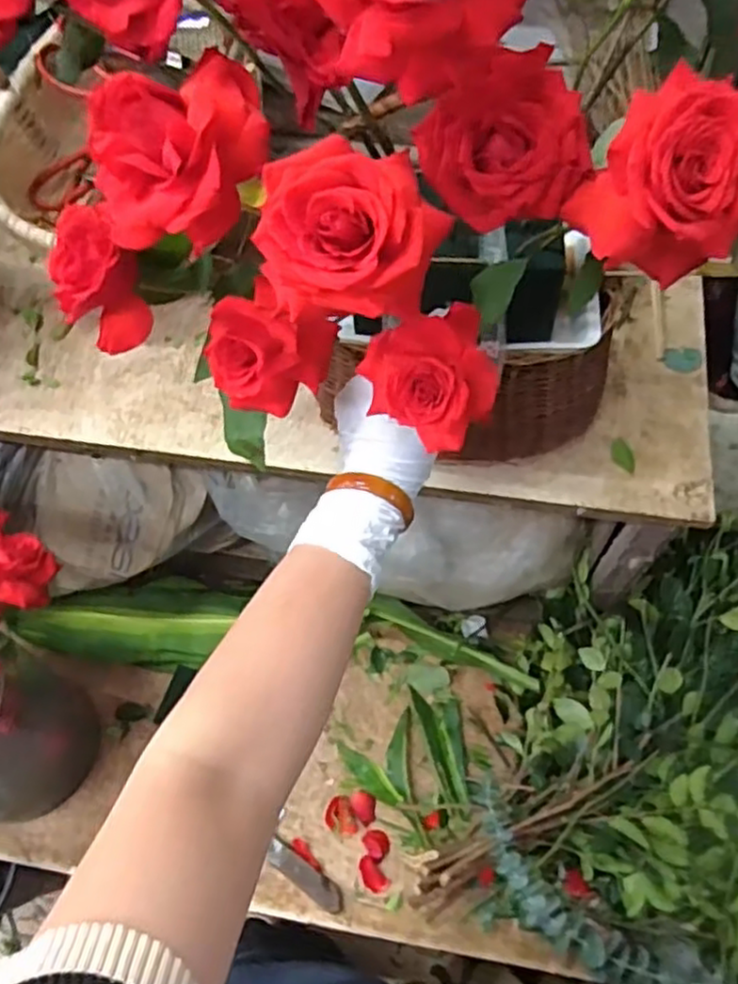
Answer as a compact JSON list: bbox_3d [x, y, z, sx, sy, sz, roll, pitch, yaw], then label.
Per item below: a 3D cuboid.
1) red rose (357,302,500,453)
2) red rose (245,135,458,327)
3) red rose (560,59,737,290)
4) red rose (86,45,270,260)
[{"bbox_3d":[0.034,-0.062,0.402,0.068,0.050,0.059,-11,63,-2],"label":"red rose"},{"bbox_3d":[-0.008,-0.119,0.319,0.076,0.055,0.076,21,66,13],"label":"red rose"},{"bbox_3d":[0.134,-0.136,0.317,0.077,0.072,0.064,-14,63,-4],"label":"red rose"},{"bbox_3d":[-0.088,-0.159,0.333,0.087,0.051,0.071,-20,64,-7],"label":"red rose"}]

